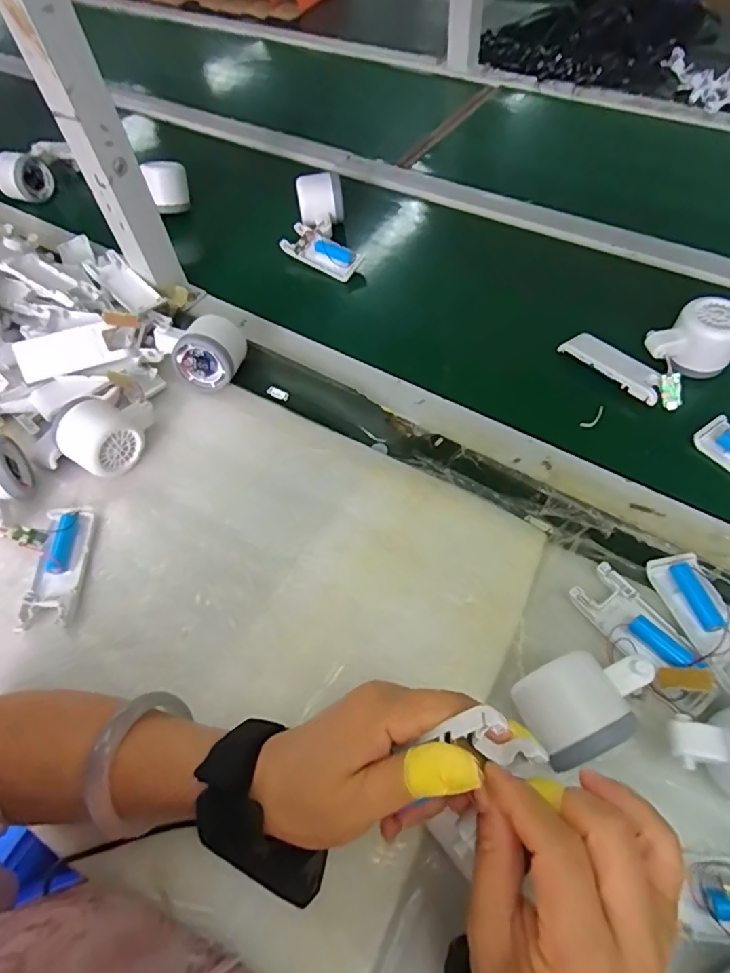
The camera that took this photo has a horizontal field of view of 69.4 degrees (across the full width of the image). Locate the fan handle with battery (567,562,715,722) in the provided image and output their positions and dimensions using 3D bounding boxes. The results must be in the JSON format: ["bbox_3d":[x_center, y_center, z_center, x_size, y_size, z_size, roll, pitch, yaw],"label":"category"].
[{"bbox_3d":[0.193,0.103,0.363,0.047,0.022,0.102,-31,61,-15],"label":"fan handle with battery"}]

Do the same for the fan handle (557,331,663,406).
[{"bbox_3d":[0.239,-0.116,0.508,0.100,0.013,0.033,39,68,24],"label":"fan handle"}]

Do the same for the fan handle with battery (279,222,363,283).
[{"bbox_3d":[-0.052,-0.281,0.635,0.101,0.021,0.040,34,98,17],"label":"fan handle with battery"}]

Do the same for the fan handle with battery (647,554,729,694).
[{"bbox_3d":[0.240,0.093,0.368,0.041,0.023,0.100,-12,58,-4],"label":"fan handle with battery"}]

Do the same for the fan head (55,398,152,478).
[{"bbox_3d":[-0.224,-0.046,0.467,0.081,0.054,0.056,-34,62,-17],"label":"fan head"}]

